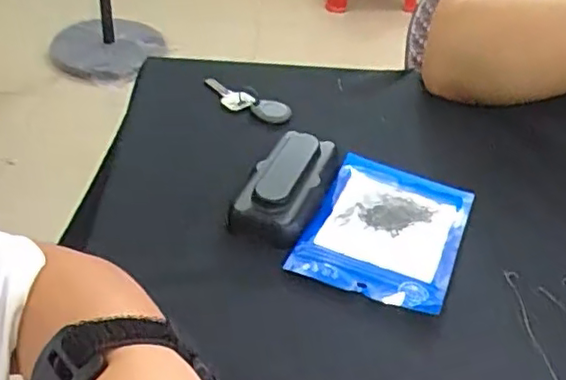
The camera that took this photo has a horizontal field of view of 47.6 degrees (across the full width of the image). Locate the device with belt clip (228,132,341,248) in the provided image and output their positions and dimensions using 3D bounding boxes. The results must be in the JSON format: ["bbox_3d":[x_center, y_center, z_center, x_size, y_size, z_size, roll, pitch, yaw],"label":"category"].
[{"bbox_3d":[0.005,-0.004,0.460,0.053,0.026,0.104,17,41,15],"label":"device with belt clip"}]

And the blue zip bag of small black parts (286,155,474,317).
[{"bbox_3d":[0.072,0.027,0.443,0.098,0.010,0.132,18,41,16],"label":"blue zip bag of small black parts"}]

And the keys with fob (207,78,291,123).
[{"bbox_3d":[-0.036,-0.081,0.577,0.089,0.013,0.029,20,42,19],"label":"keys with fob"}]

